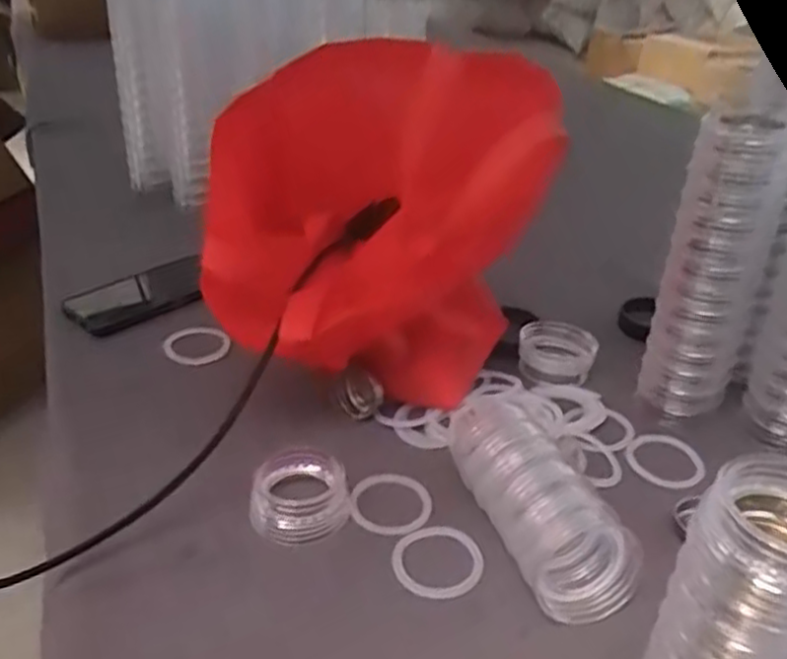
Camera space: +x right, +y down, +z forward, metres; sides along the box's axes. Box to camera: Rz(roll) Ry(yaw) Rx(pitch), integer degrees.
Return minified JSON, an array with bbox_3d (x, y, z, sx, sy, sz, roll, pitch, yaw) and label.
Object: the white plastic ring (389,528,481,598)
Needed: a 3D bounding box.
[{"bbox_3d":[0.029,0.150,0.490,0.058,0.004,0.056,2,31,-1],"label":"white plastic ring"}]

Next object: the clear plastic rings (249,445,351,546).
[{"bbox_3d":[-0.064,0.114,0.523,0.065,0.027,0.063,0,31,-5],"label":"clear plastic rings"}]

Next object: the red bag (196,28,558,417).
[{"bbox_3d":[-0.008,-0.060,0.578,0.235,0.265,0.175,1,31,-3],"label":"red bag"}]

